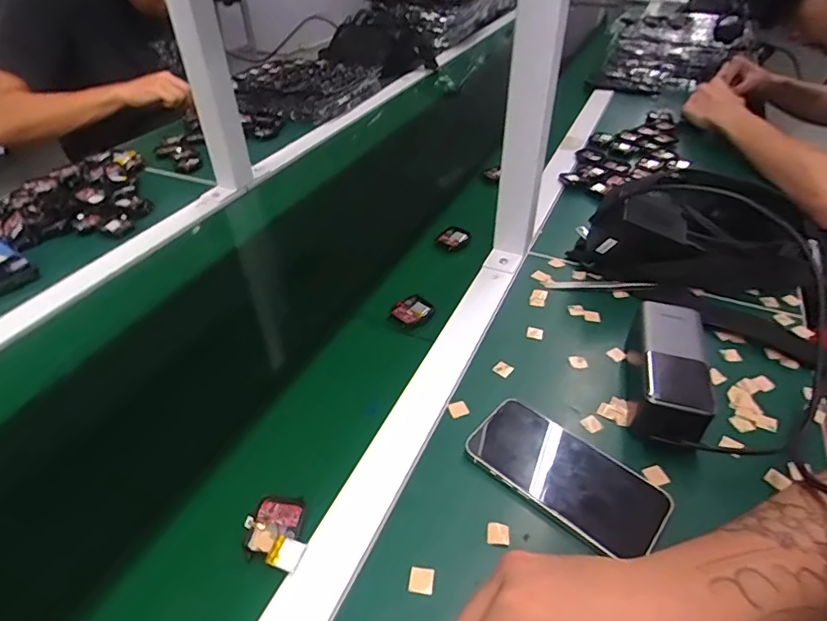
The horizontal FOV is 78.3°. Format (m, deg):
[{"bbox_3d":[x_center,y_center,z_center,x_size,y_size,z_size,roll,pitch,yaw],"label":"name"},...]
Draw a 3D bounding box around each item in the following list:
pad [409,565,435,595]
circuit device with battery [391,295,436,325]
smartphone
[{"bbox_3d":[0.006,0.178,0.336,0.015,0.005,0.016,5,40,7],"label":"pad"},{"bbox_3d":[0.000,0.000,0.543,0.037,0.010,0.039,30,49,32],"label":"circuit device with battery"},{"bbox_3d":[0.116,0.125,0.391,0.143,0.013,0.073,28,48,30],"label":"smartphone"}]

